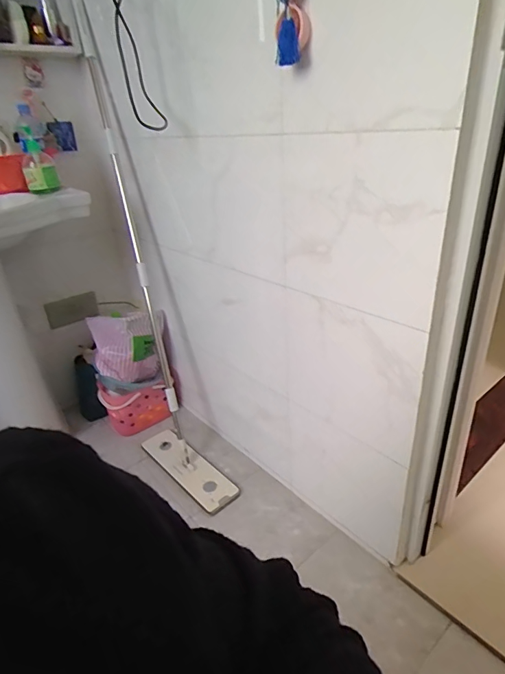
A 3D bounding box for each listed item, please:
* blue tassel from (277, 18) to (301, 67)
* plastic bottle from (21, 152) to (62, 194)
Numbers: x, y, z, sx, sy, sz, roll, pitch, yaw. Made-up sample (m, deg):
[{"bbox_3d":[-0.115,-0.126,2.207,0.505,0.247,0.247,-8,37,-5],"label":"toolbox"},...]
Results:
[{"bbox_3d":[0.056,-0.470,0.676,0.035,0.058,0.026,-3,28,6],"label":"blue tassel"},{"bbox_3d":[-0.551,-0.426,1.100,0.080,0.092,0.072,-18,30,-22],"label":"plastic bottle"}]

